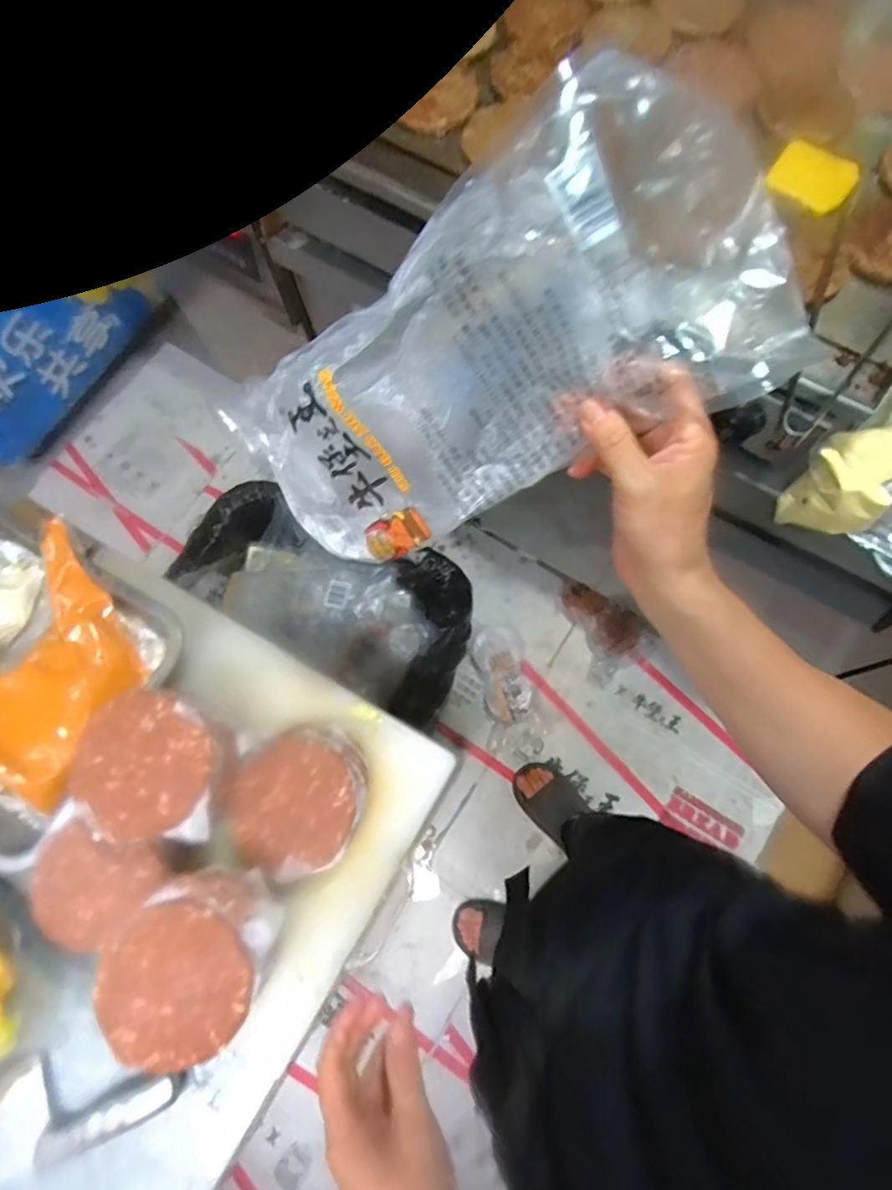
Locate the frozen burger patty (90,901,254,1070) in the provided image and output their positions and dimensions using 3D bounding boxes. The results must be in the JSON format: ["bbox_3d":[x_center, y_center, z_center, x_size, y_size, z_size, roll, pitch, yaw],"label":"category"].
[{"bbox_3d":[-0.195,0.276,0.424,0.094,0.021,0.104,-33,75,-7],"label":"frozen burger patty"}]

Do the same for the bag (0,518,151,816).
[{"bbox_3d":[-0.367,0.067,0.566,0.120,0.062,0.239,20,75,7],"label":"bag"}]

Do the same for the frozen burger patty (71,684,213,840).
[{"bbox_3d":[-0.236,0.131,0.461,0.103,0.017,0.101,-1,74,2],"label":"frozen burger patty"}]

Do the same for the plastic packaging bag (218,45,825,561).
[{"bbox_3d":[0.026,-0.125,0.337,0.301,0.038,0.167,-33,106,23],"label":"plastic packaging bag"}]

